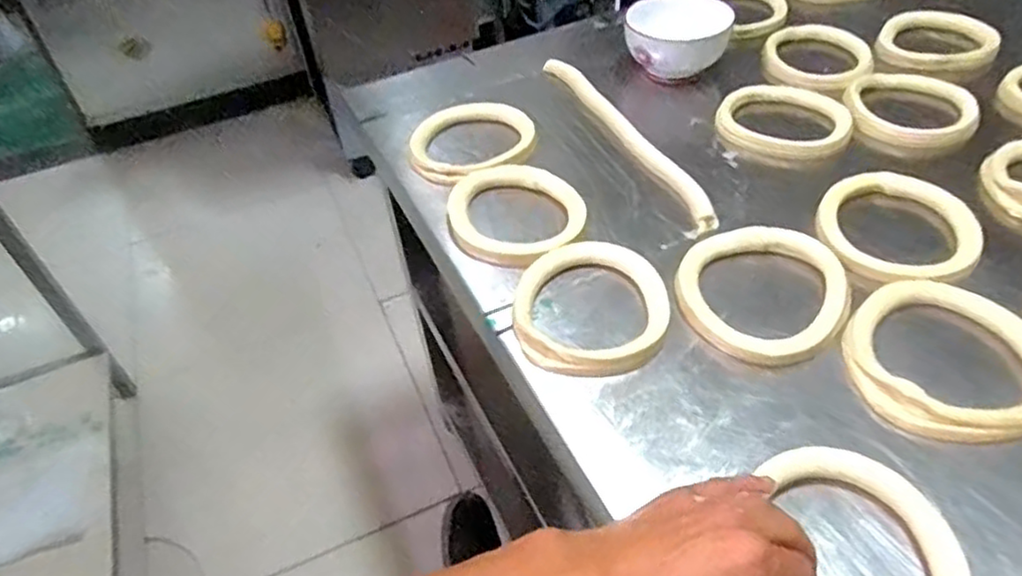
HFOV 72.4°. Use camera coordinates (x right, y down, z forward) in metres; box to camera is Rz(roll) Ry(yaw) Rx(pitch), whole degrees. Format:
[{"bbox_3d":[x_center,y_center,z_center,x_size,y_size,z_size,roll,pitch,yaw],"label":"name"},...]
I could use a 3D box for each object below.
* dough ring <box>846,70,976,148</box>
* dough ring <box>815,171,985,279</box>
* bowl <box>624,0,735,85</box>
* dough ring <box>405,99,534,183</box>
[{"bbox_3d":[0.458,-0.214,0.818,0.153,0.018,0.153,-4,44,3],"label":"dough ring"},{"bbox_3d":[0.364,-0.065,0.665,0.132,0.020,0.142,-4,44,3],"label":"dough ring"},{"bbox_3d":[0.222,-0.344,0.944,0.135,0.067,0.150,1,44,8],"label":"bowl"},{"bbox_3d":[-0.052,-0.182,0.839,0.153,0.016,0.153,-4,44,3],"label":"dough ring"}]

